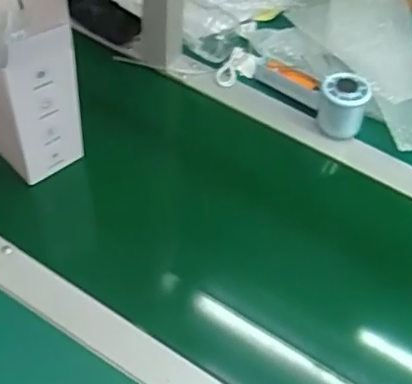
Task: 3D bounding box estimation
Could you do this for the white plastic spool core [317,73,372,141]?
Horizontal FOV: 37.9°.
[{"bbox_3d":[0.165,-0.105,0.725,0.054,0.059,0.052,2,55,-2],"label":"white plastic spool core"}]

